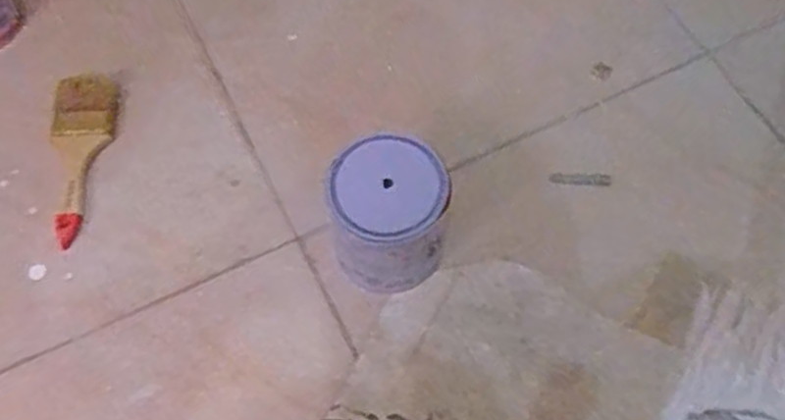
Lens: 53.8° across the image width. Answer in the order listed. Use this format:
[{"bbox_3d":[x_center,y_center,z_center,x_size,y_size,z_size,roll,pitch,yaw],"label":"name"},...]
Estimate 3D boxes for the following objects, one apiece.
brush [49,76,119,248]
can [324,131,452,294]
[{"bbox_3d":[-0.311,-0.056,0.769,0.060,0.015,0.187,-1,65,0],"label":"brush"},{"bbox_3d":[-0.003,0.006,0.695,0.100,0.120,0.098,0,65,1],"label":"can"}]

